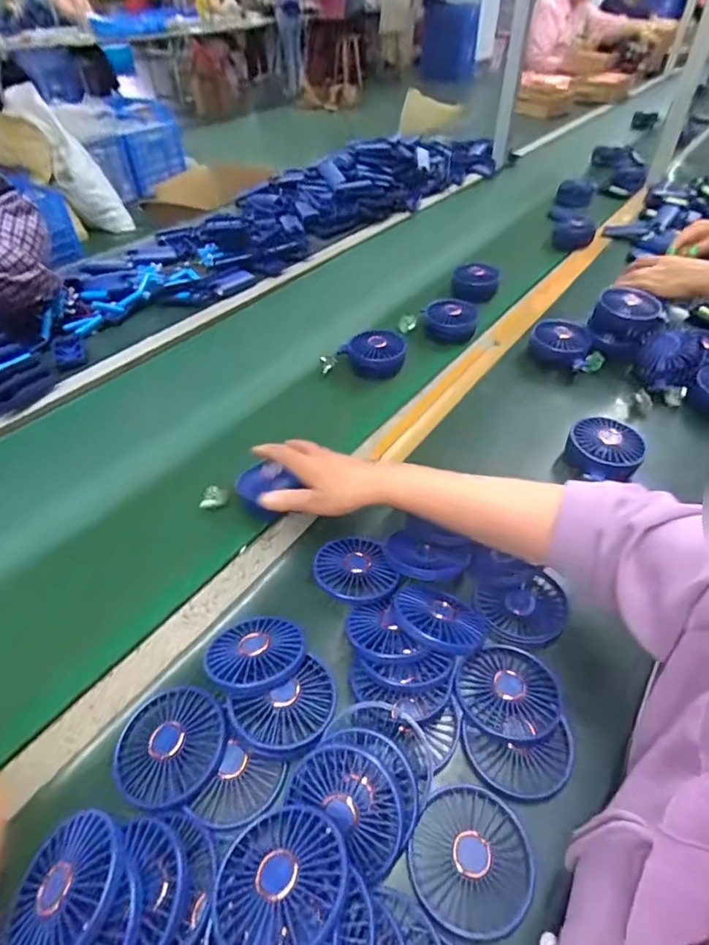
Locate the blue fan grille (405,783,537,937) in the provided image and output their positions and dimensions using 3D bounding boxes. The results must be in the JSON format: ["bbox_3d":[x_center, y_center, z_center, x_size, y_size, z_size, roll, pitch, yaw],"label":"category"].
[{"bbox_3d":[0.085,0.277,0.365,0.084,0.014,0.085,-1,44,1],"label":"blue fan grille"}]

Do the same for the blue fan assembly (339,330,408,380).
[{"bbox_3d":[0.033,-0.185,0.783,0.109,0.045,0.077,-5,47,-2],"label":"blue fan assembly"}]

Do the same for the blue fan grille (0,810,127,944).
[{"bbox_3d":[-0.192,0.272,0.330,0.080,0.011,0.084,-16,41,14],"label":"blue fan grille"}]

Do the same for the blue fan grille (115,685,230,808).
[{"bbox_3d":[-0.145,0.217,0.403,0.083,0.010,0.084,-1,44,1],"label":"blue fan grille"}]

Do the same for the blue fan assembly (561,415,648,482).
[{"bbox_3d":[0.309,-0.026,0.621,0.083,0.043,0.079,-1,44,1],"label":"blue fan assembly"}]

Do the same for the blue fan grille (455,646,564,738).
[{"bbox_3d":[0.133,0.185,0.435,0.084,0.024,0.081,-1,44,1],"label":"blue fan grille"}]

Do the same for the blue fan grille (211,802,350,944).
[{"bbox_3d":[-0.047,0.261,0.326,0.083,0.015,0.086,-11,29,7],"label":"blue fan grille"}]

